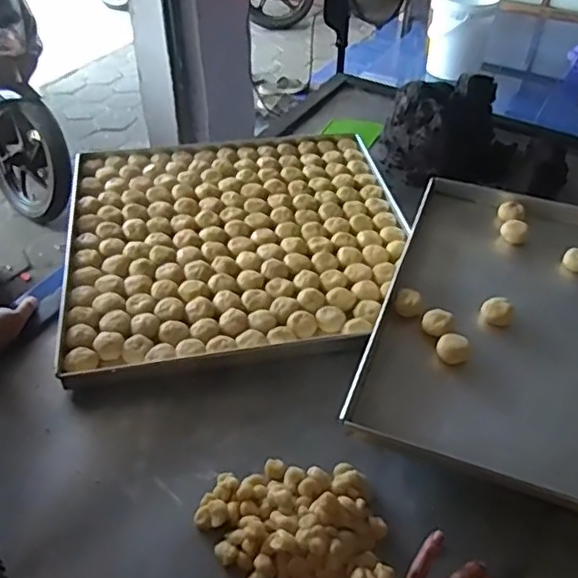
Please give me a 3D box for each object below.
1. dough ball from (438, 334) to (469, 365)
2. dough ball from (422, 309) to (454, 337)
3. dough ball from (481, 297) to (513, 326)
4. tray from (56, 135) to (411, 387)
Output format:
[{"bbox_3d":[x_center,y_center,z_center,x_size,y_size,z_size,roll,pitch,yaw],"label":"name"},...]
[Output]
[{"bbox_3d":[0.198,0.072,0.738,0.037,0.024,0.032,13,44,14],"label":"dough ball"},{"bbox_3d":[0.185,0.042,0.761,0.035,0.021,0.033,13,44,14],"label":"dough ball"},{"bbox_3d":[0.268,0.033,0.791,0.038,0.037,0.038,0,42,0],"label":"dough ball"},{"bbox_3d":[-0.076,-0.084,0.949,0.505,0.045,0.499,-7,43,-8],"label":"tray"}]

